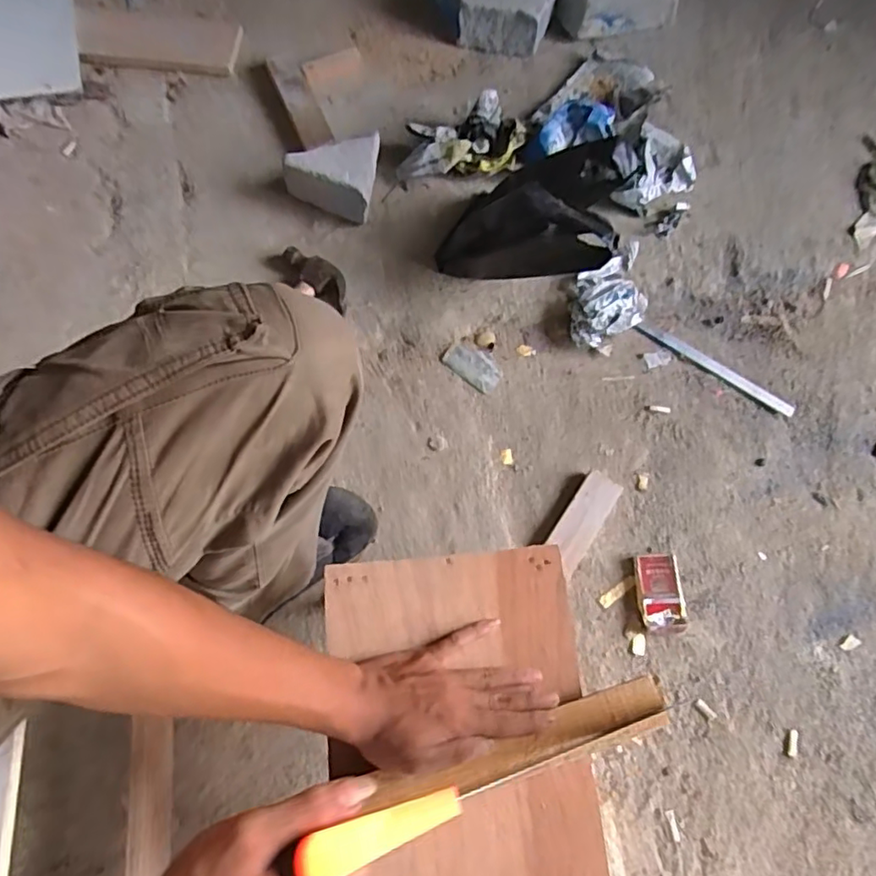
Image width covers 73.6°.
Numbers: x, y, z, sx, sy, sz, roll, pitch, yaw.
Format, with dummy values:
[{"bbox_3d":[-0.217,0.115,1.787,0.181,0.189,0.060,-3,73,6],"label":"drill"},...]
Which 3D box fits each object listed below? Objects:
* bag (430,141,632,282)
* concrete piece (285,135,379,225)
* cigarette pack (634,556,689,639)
[{"bbox_3d":[0.127,-0.303,0.802,0.220,0.195,0.147,21,70,3],"label":"bag"},{"bbox_3d":[-0.155,-0.393,0.866,0.134,0.095,0.083,19,70,6],"label":"concrete piece"},{"bbox_3d":[0.289,0.204,0.763,0.056,0.021,0.100,2,69,-1],"label":"cigarette pack"}]

